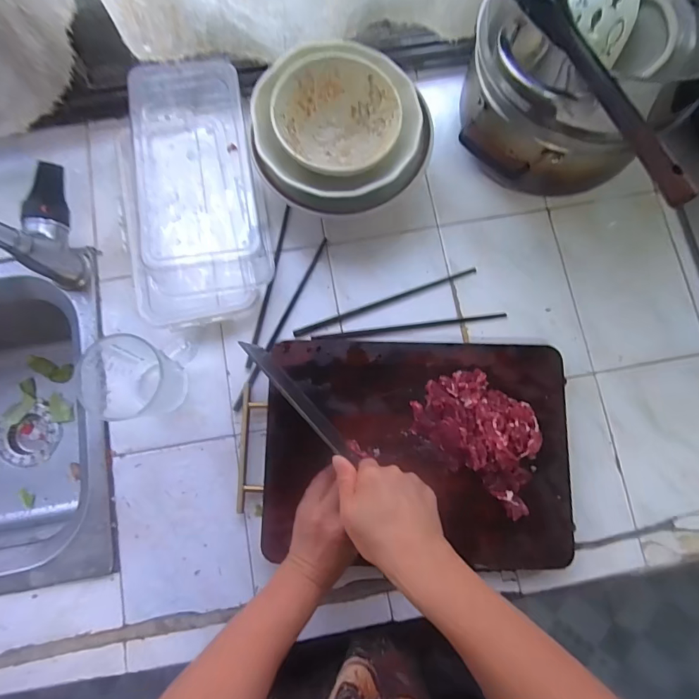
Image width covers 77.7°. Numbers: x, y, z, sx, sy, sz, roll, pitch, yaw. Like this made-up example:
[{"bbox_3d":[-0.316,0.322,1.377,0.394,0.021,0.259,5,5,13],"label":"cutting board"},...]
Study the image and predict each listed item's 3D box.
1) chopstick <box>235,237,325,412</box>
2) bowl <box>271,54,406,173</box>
[{"bbox_3d":[-0.085,-0.036,0.544,0.011,0.010,0.244,26,81,5],"label":"chopstick"},{"bbox_3d":[-0.016,-0.269,0.518,0.139,0.068,0.133,0,79,0],"label":"bowl"}]

